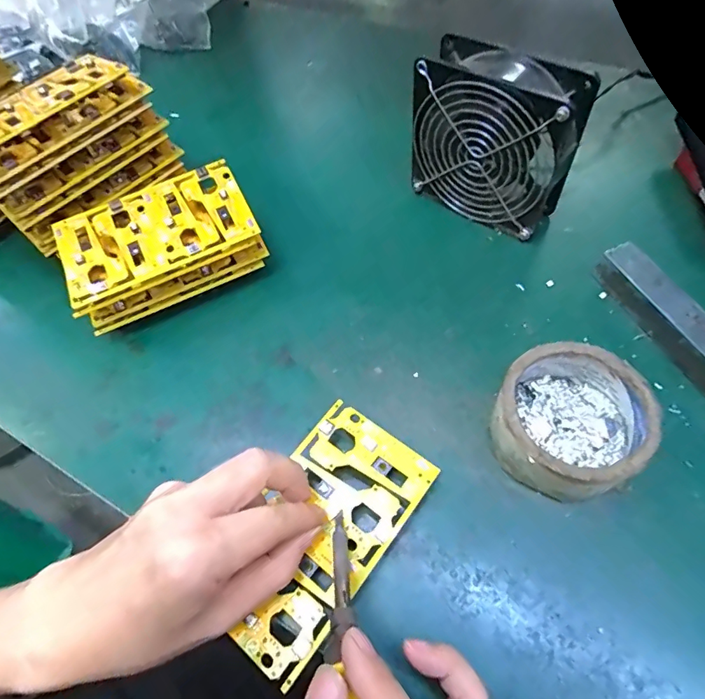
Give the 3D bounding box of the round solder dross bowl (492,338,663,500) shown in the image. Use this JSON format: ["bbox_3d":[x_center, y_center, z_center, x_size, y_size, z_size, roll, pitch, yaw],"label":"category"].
[{"bbox_3d":[0.131,0.043,0.284,0.082,0.045,0.085,-3,58,4],"label":"round solder dross bowl"}]

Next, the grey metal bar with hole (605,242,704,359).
[{"bbox_3d":[0.224,-0.017,0.318,0.026,0.023,0.138,-23,59,-8],"label":"grey metal bar with hole"}]

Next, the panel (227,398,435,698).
[{"bbox_3d":[-0.020,0.103,0.272,0.078,0.005,0.138,33,68,20],"label":"panel"}]

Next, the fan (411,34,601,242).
[{"bbox_3d":[0.107,-0.156,0.368,0.121,0.127,0.049,30,68,21],"label":"fan"}]

